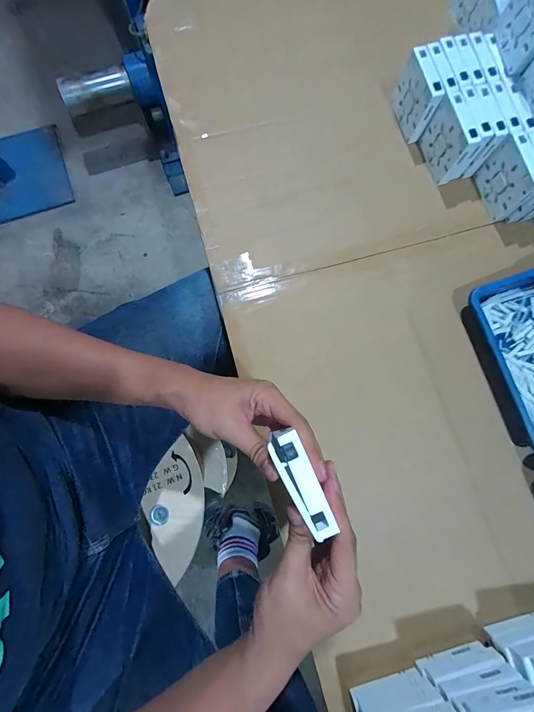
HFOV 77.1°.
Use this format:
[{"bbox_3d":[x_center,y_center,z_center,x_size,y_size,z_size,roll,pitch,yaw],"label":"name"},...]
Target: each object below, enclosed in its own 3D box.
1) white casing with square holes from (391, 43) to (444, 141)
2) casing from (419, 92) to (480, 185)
[{"bbox_3d":[0.229,-0.395,0.514,0.022,0.087,0.083,-17,80,-4],"label":"white casing with square holes"},{"bbox_3d":[0.271,-0.323,0.502,0.025,0.083,0.081,-20,80,-4],"label":"casing"}]

